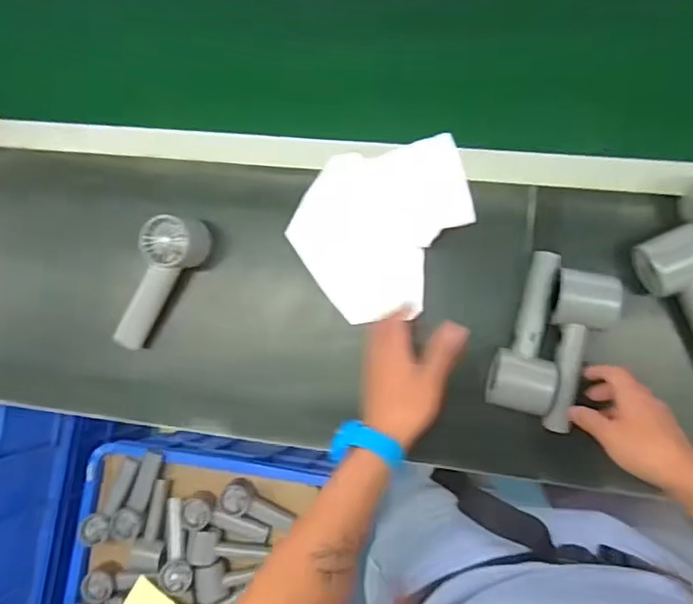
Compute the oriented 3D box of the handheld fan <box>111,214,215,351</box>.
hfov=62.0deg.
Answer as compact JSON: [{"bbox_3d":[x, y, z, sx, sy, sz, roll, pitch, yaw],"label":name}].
[{"bbox_3d":[-0.204,-0.023,0.645,0.064,0.063,0.168,30,103,9],"label":"handheld fan"}]

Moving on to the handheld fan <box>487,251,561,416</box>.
[{"bbox_3d":[0.181,0.029,0.583,0.065,0.067,0.155,9,86,8],"label":"handheld fan"}]

